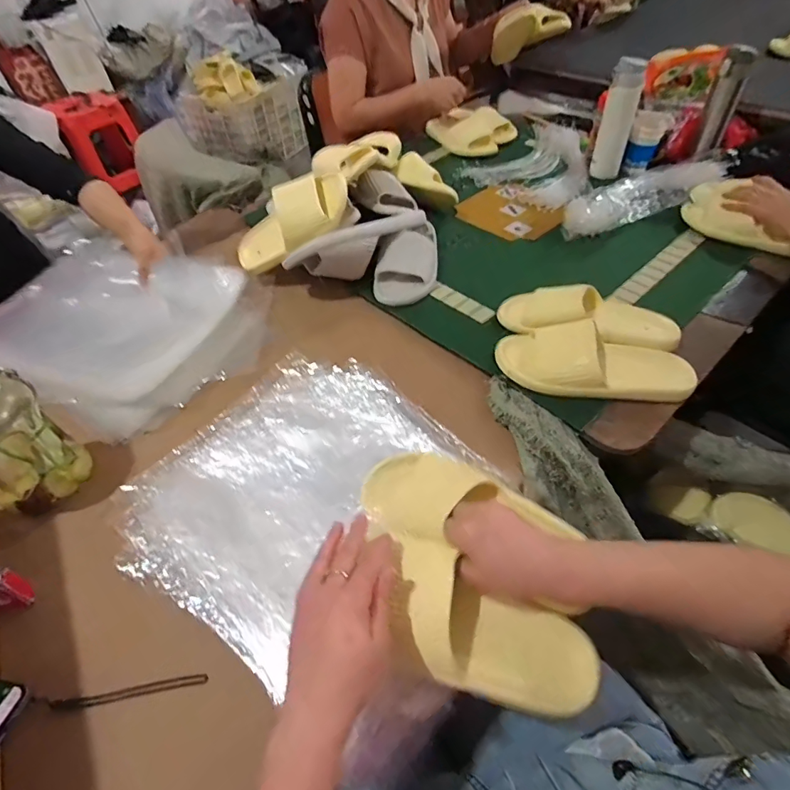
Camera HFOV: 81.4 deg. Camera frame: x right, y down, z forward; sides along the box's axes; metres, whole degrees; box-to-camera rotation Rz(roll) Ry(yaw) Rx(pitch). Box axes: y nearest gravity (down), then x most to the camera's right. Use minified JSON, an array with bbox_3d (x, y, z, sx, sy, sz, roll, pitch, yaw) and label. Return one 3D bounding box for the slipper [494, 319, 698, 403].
[{"bbox_3d":[0.280,-0.046,0.649,0.264,0.065,0.108,4,50,9],"label":"slipper"}]

